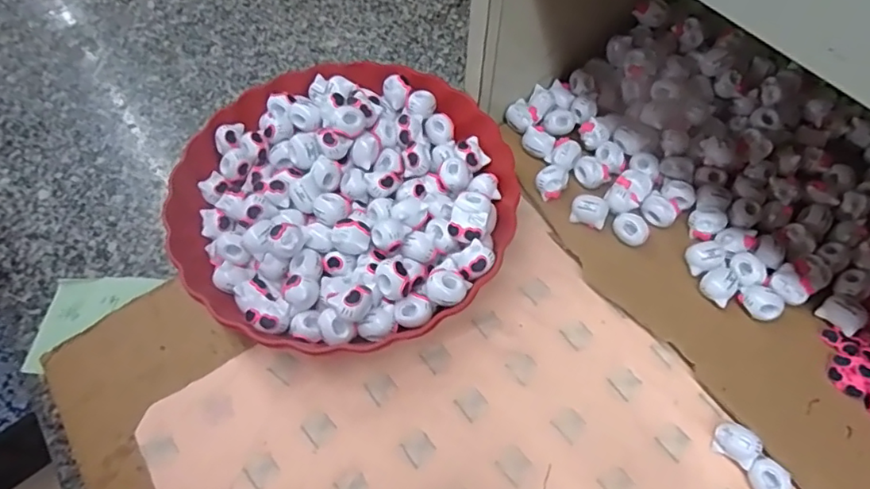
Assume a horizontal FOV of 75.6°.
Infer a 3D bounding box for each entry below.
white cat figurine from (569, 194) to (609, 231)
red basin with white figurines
[{"bbox_3d":[0.114,-0.024,0.415,0.025,0.018,0.018,18,60,9],"label":"white cat figurine"},{"bbox_3d":[-0.063,-0.033,0.414,0.235,0.071,0.235,1,59,-1],"label":"red basin with white figurines"}]

